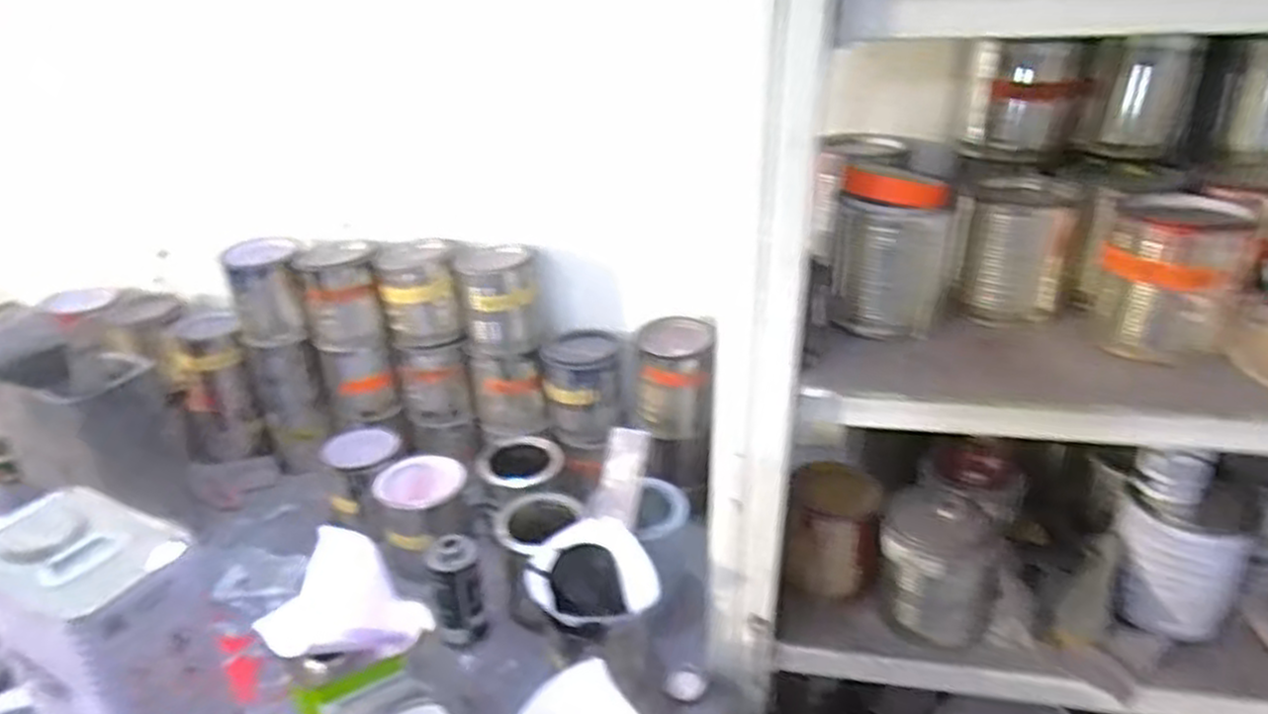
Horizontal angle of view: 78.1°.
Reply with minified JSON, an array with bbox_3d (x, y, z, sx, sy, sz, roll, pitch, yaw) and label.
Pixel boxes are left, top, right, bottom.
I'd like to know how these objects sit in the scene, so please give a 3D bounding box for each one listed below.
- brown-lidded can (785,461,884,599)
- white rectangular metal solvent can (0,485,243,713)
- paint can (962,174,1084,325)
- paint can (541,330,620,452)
[{"bbox_3d":[0.207,0.179,0.811,0.085,0.105,0.082,9,29,16],"label":"brown-lidded can"},{"bbox_3d":[-0.451,0.250,0.679,0.161,0.223,0.117,16,31,27],"label":"white rectangular metal solvent can"},{"bbox_3d":[0.331,-0.091,0.676,0.082,0.108,0.086,13,30,23],"label":"paint can"},{"bbox_3d":[-0.065,0.040,1.014,0.094,0.126,0.094,0,27,0],"label":"paint can"}]

